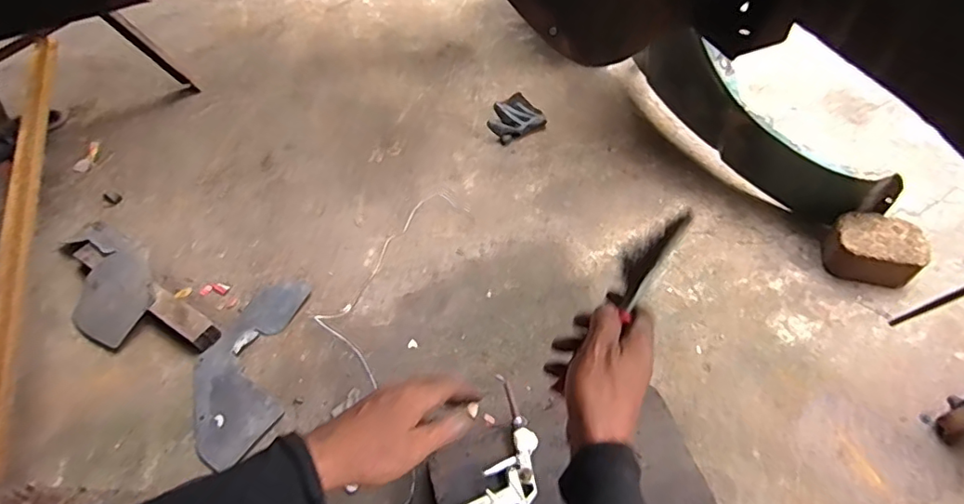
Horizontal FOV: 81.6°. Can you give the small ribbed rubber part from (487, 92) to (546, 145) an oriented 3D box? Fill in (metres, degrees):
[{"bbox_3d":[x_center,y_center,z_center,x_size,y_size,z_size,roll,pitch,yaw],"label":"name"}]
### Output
[{"bbox_3d":[0.073,-0.323,1.292,0.140,0.053,0.129,-33,60,-19],"label":"small ribbed rubber part"}]

